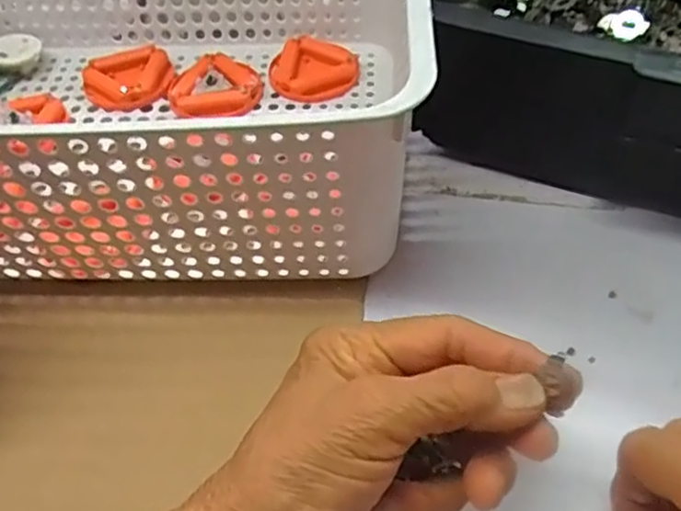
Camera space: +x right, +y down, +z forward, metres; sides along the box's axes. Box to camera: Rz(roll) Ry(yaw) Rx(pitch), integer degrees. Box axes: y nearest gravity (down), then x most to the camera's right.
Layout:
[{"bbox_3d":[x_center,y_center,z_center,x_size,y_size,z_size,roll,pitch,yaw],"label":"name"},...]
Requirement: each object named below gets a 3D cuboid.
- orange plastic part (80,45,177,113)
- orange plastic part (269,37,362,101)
[{"bbox_3d":[-0.151,-0.127,0.494,0.061,0.012,0.062,-3,49,3],"label":"orange plastic part"},{"bbox_3d":[-0.019,-0.133,0.488,0.060,0.010,0.064,-3,49,3],"label":"orange plastic part"}]

